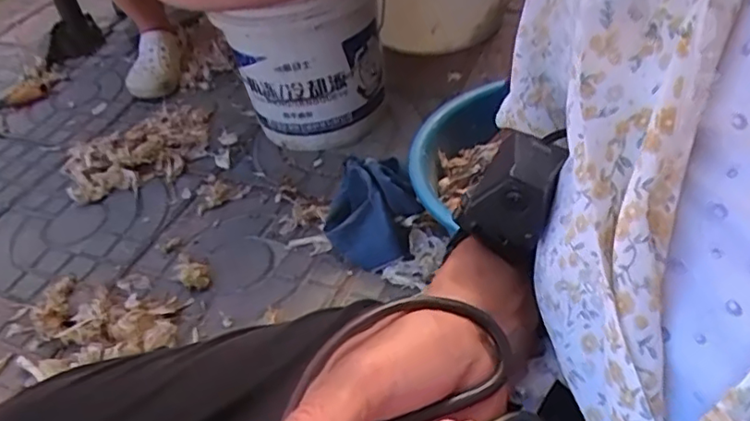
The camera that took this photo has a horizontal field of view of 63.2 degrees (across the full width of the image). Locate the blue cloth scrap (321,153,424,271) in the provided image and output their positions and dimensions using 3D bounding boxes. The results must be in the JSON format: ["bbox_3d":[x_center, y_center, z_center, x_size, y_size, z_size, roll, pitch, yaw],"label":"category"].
[{"bbox_3d":[-0.005,-0.002,0.802,0.122,0.097,0.131,-8,44,1],"label":"blue cloth scrap"}]

